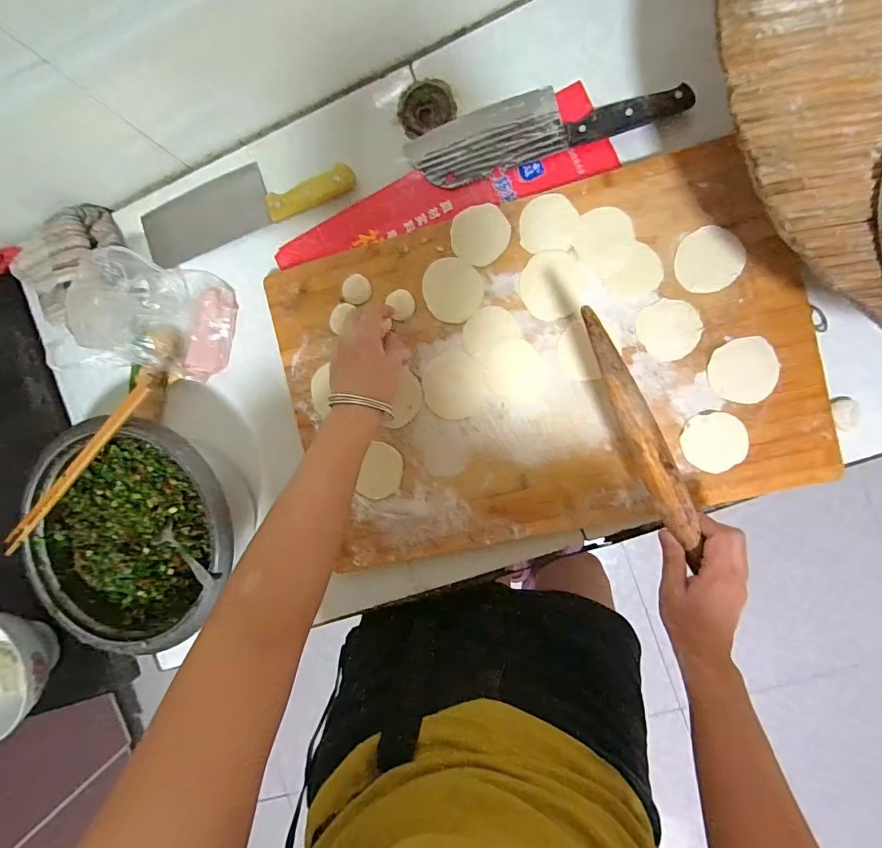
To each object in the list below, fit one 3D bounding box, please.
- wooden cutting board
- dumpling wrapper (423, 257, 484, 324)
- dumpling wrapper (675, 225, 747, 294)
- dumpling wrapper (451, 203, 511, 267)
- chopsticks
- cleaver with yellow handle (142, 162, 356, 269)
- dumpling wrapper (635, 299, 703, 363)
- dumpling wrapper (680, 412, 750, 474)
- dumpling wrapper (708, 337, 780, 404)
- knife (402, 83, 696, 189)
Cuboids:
[{"bbox_3d":[0.100,-0.058,0.485,0.543,0.023,0.365,-13,88,9],"label":"wooden cutting board"},{"bbox_3d":[0.013,-0.149,0.496,0.066,0.004,0.069,4,93,4],"label":"dumpling wrapper"},{"bbox_3d":[0.279,-0.171,0.460,0.064,0.004,0.064,-12,91,9],"label":"dumpling wrapper"},{"bbox_3d":[0.043,-0.209,0.487,0.062,0.004,0.062,1,99,6],"label":"dumpling wrapper"},{"bbox_3d":[-0.395,0.049,0.475,0.245,0.014,0.020,-44,86,8],"label":"chopsticks"},{"bbox_3d":[-0.246,-0.274,0.549,0.282,0.030,0.078,-17,90,9],"label":"cleaver with yellow handle"},{"bbox_3d":[0.240,-0.100,0.465,0.058,0.004,0.063,0,93,9],"label":"dumpling wrapper"},{"bbox_3d":[0.288,0.020,0.466,0.062,0.004,0.061,-2,96,14],"label":"dumpling wrapper"},{"bbox_3d":[0.314,-0.056,0.459,0.063,0.004,0.066,6,94,8],"label":"dumpling wrapper"},{"bbox_3d":[0.110,-0.335,0.492,0.296,0.019,0.080,-12,91,9],"label":"knife"}]

